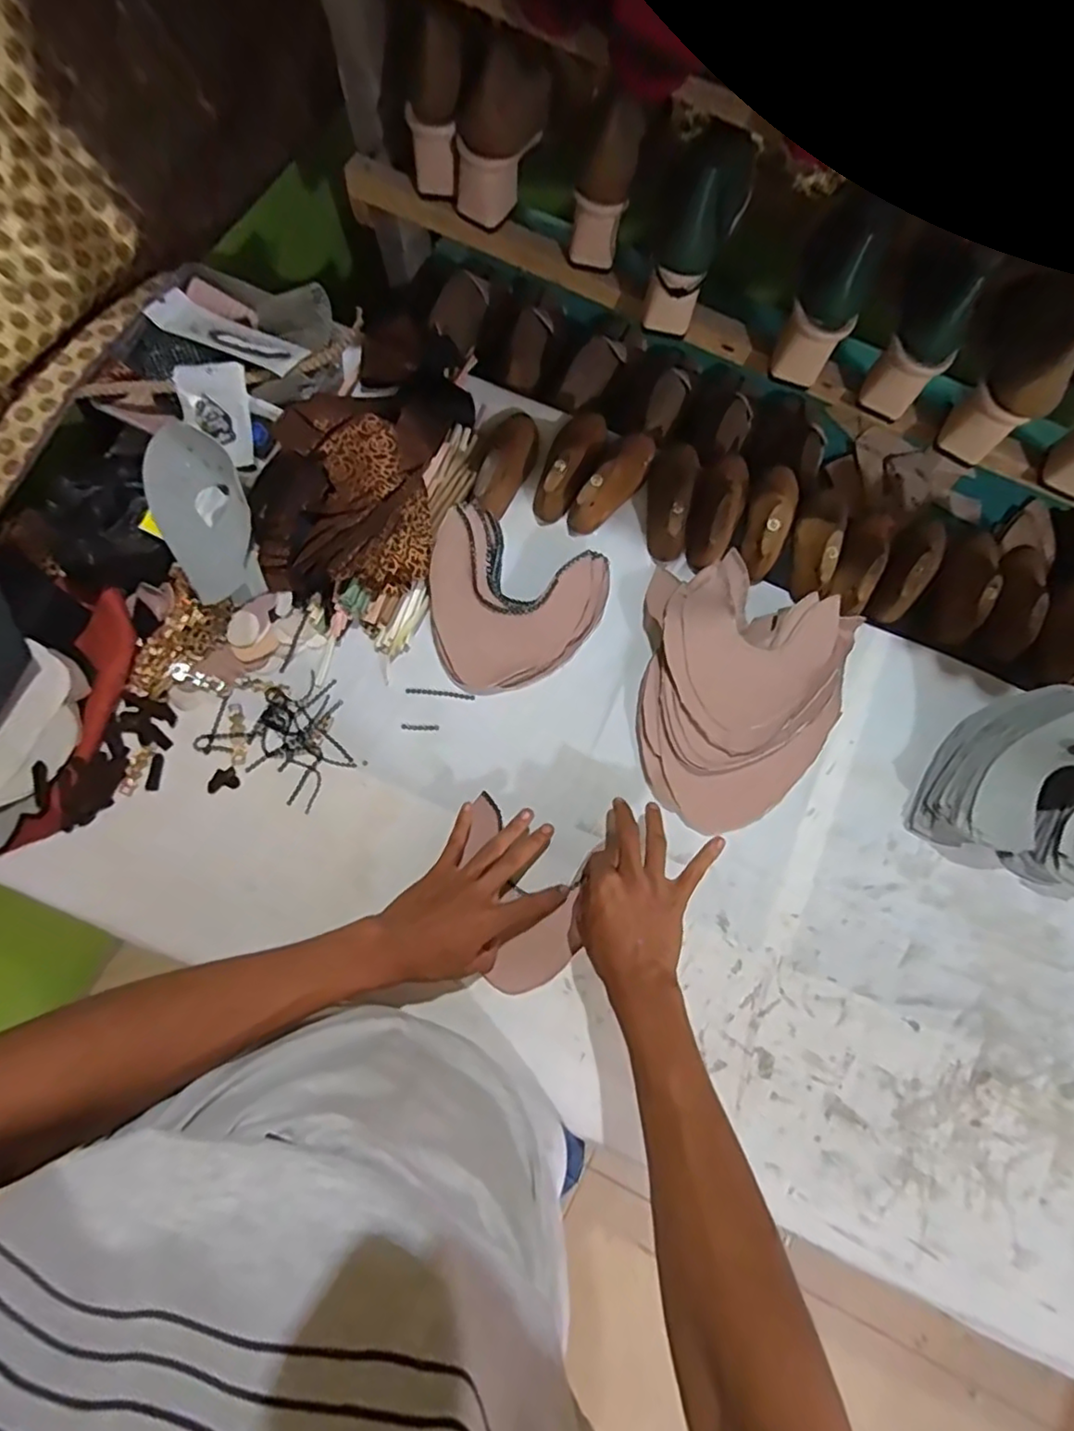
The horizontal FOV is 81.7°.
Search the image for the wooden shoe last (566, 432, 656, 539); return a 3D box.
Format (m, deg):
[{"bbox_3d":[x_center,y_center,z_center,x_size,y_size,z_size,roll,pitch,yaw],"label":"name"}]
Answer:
[{"bbox_3d":[0.082,-0.260,0.669,0.049,0.056,0.137,36,79,6],"label":"wooden shoe last"}]

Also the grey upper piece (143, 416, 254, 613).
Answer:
[{"bbox_3d":[-0.324,-0.198,0.607,0.082,0.016,0.164,-20,100,-14],"label":"grey upper piece"}]

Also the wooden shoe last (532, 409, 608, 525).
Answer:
[{"bbox_3d":[0.038,-0.280,0.675,0.051,0.058,0.135,21,78,3],"label":"wooden shoe last"}]

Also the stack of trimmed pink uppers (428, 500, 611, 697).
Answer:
[{"bbox_3d":[-0.029,-0.111,0.631,0.173,0.060,0.176,23,78,3],"label":"stack of trimmed pink uppers"}]

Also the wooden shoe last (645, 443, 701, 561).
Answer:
[{"bbox_3d":[0.145,-0.237,0.669,0.051,0.049,0.138,10,77,0],"label":"wooden shoe last"}]

